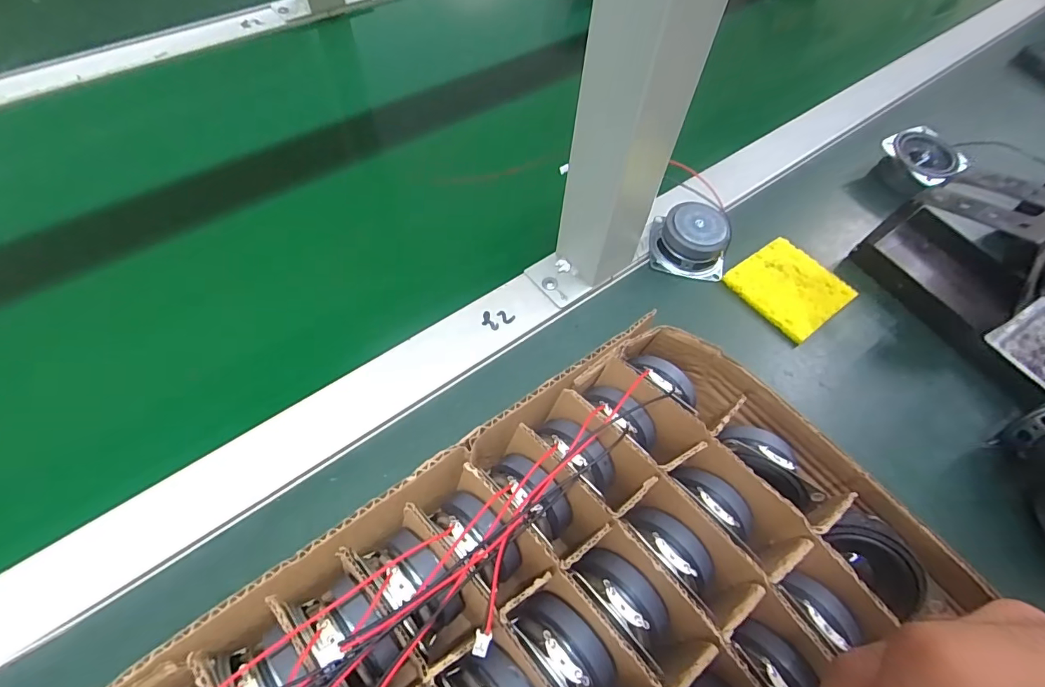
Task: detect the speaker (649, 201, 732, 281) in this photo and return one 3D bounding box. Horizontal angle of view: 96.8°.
[{"bbox_3d":[0.118,-0.072,0.322,0.052,0.030,0.044,14,61,6],"label":"speaker"}]

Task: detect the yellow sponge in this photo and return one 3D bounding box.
[{"bbox_3d":[0.184,-0.039,0.319,0.062,0.011,0.065,-33,67,-19],"label":"yellow sponge"}]

